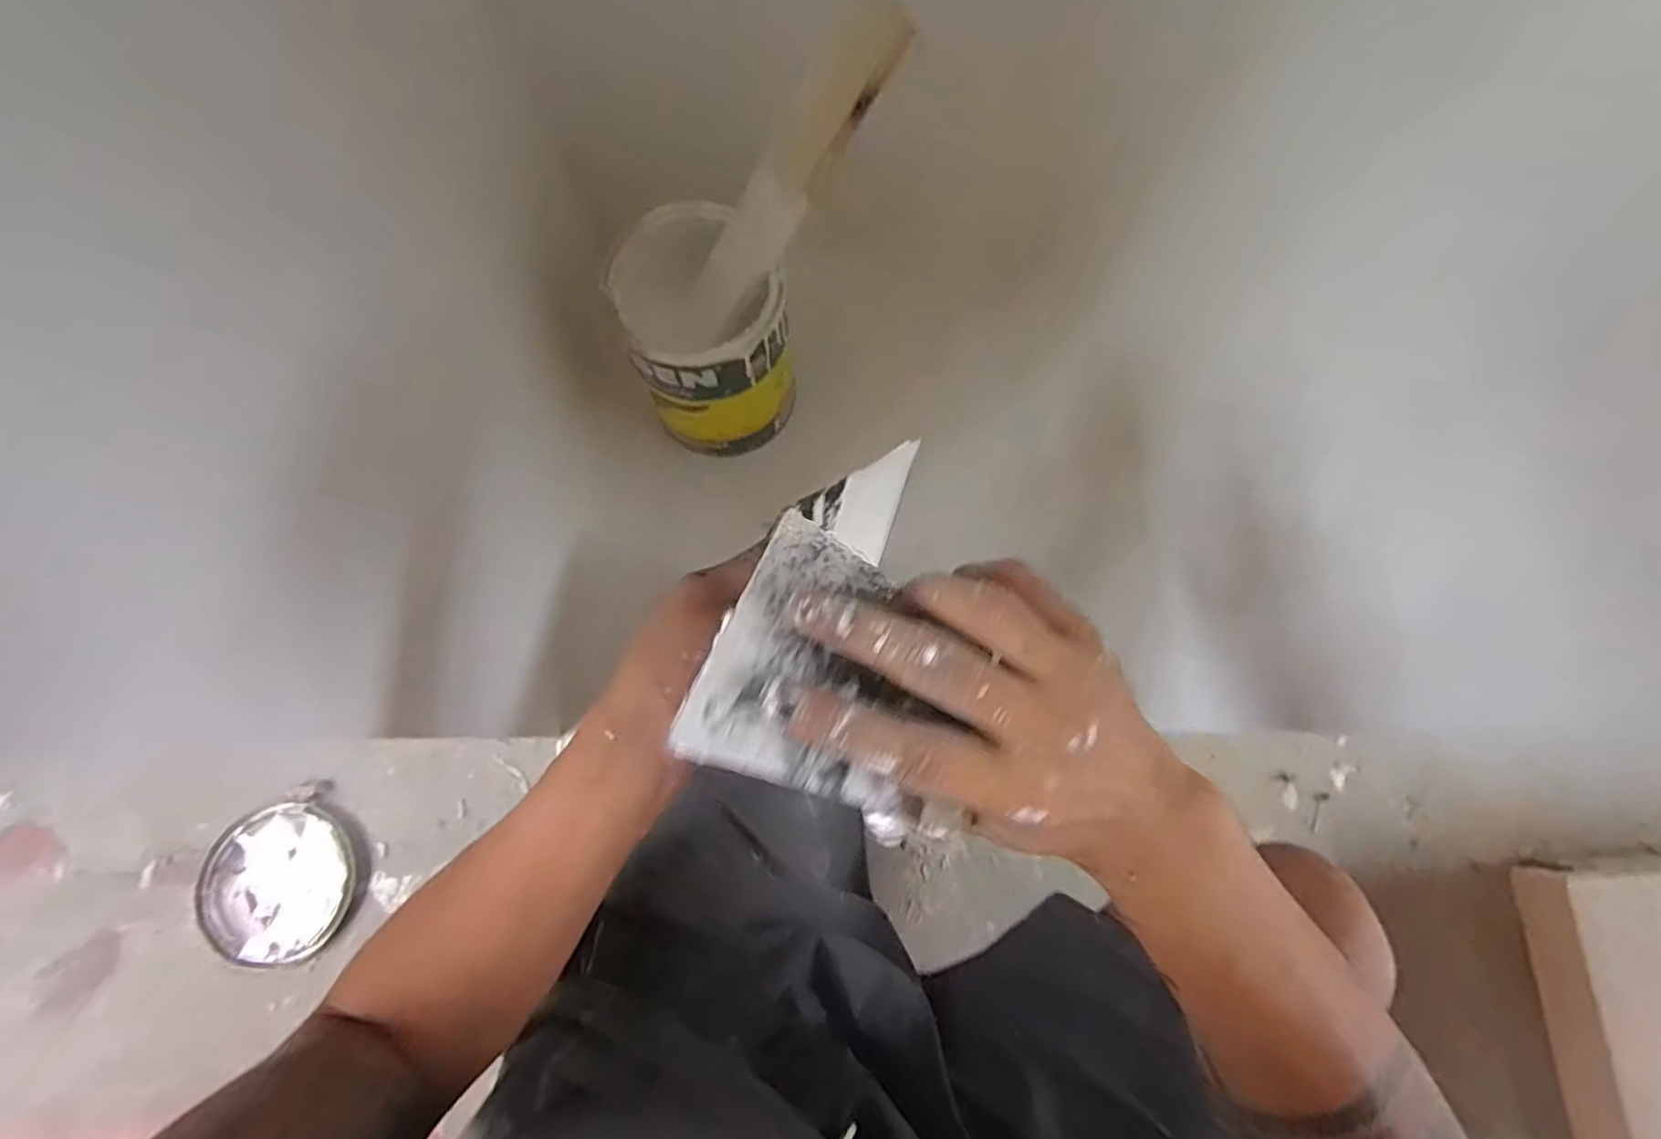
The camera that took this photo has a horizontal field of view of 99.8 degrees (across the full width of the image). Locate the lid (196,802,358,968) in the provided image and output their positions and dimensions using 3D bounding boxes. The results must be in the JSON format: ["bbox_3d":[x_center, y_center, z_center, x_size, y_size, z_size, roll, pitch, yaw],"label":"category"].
[{"bbox_3d":[-0.558,0.317,0.705,0.147,0.020,0.147,0,78,-1],"label":"lid"}]

